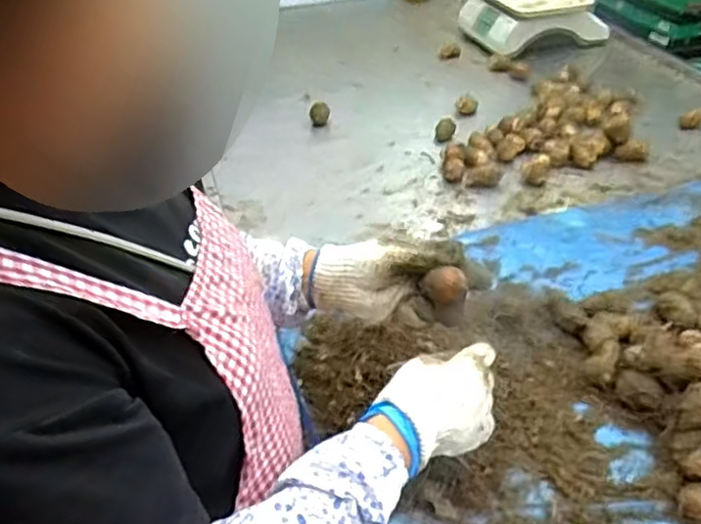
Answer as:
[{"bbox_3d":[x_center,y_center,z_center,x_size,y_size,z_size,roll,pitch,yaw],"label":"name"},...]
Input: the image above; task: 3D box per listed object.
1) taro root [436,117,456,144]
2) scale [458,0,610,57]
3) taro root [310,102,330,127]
[{"bbox_3d":[0.181,-0.250,1.271,0.038,0.041,0.036,3,39,8],"label":"taro root"},{"bbox_3d":[0.437,-0.610,1.645,0.274,0.126,0.275,-11,39,-12],"label":"scale"},{"bbox_3d":[-0.062,-0.301,1.356,0.042,0.040,0.039,-6,38,-3],"label":"taro root"}]

